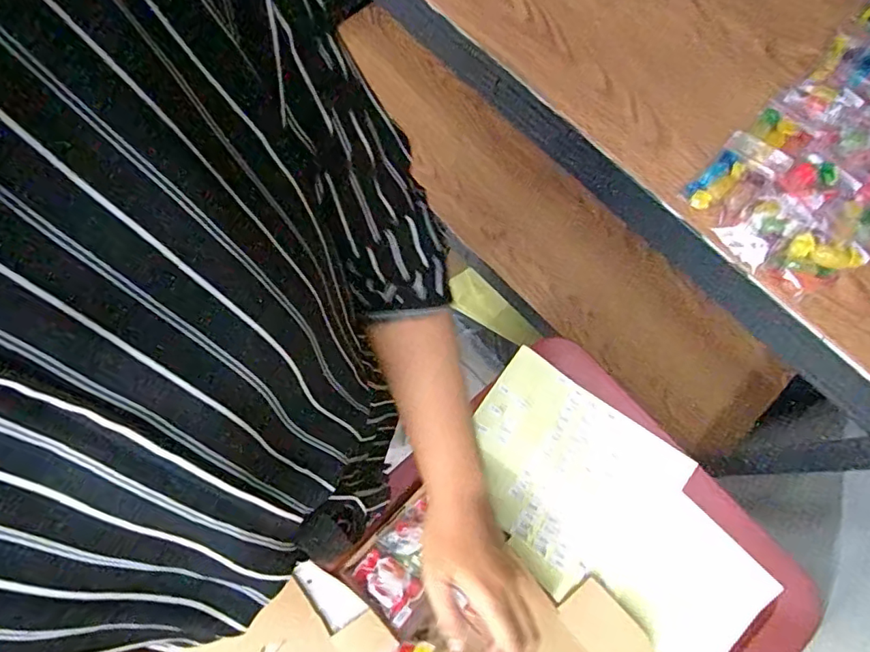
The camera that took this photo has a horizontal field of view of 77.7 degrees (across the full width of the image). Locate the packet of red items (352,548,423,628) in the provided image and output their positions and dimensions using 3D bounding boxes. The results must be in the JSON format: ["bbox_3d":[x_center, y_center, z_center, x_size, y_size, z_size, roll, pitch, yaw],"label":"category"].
[{"bbox_3d":[-0.042,0.228,0.476,0.058,0.012,0.038,36,75,10],"label":"packet of red items"}]

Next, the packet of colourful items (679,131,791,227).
[{"bbox_3d":[0.232,-0.114,0.419,0.046,0.011,0.080,43,77,12],"label":"packet of colourful items"}]

